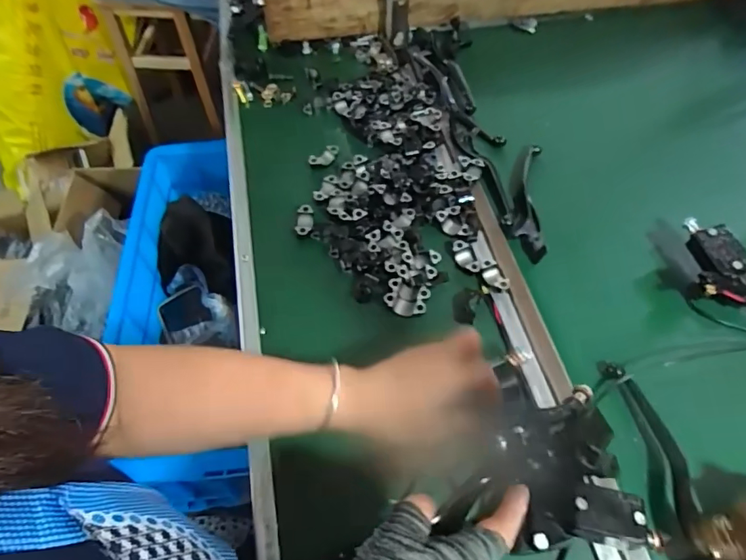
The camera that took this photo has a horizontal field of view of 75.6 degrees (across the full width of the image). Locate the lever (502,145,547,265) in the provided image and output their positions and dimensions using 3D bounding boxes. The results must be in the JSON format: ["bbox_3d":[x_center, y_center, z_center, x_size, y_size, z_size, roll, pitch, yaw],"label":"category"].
[{"bbox_3d":[0.184,-0.101,0.590,0.042,0.026,0.184,9,57,5],"label":"lever"}]

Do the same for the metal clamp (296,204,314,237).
[{"bbox_3d":[-0.081,-0.072,0.564,0.020,0.007,0.043,0,57,-2],"label":"metal clamp"}]

